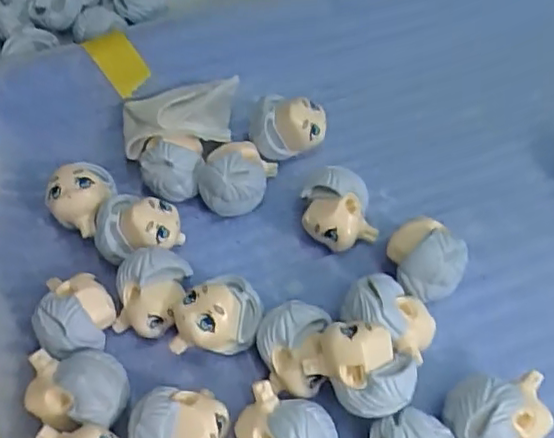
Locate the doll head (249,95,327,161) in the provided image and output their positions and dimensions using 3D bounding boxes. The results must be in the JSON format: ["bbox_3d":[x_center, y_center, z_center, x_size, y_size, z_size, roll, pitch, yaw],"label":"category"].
[{"bbox_3d":[0.003,-0.035,0.231,0.028,0.021,0.017,-17,58,-7],"label":"doll head"}]

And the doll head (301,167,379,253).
[{"bbox_3d":[0.020,-0.003,0.211,0.023,0.024,0.022,-2,57,3],"label":"doll head"}]

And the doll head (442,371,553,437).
[{"bbox_3d":[0.062,0.056,0.173,0.028,0.019,0.021,-7,57,-1],"label":"doll head"}]

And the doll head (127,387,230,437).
[{"bbox_3d":[-0.028,0.060,0.175,0.027,0.020,0.021,-19,58,-8],"label":"doll head"}]

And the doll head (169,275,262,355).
[{"bbox_3d":[-0.019,0.030,0.192,0.027,0.024,0.020,-4,57,1],"label":"doll head"}]

